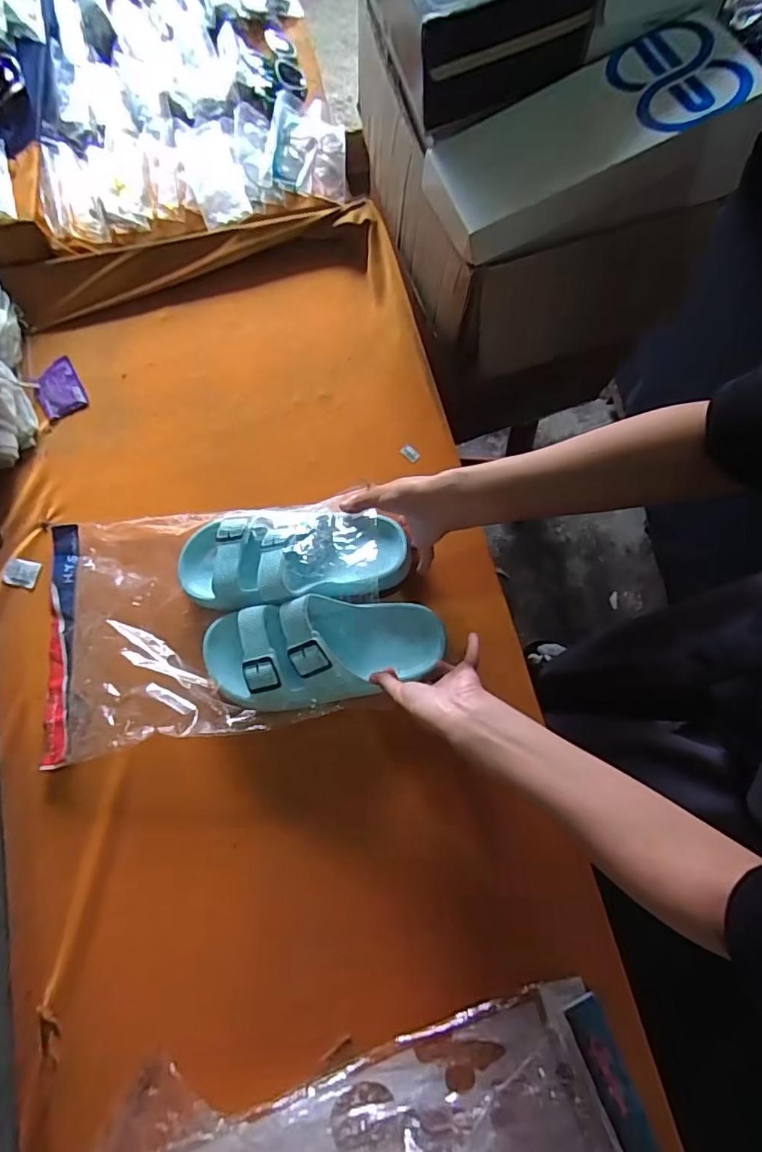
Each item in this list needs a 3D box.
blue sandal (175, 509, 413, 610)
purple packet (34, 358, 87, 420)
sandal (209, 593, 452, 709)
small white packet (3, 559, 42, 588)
[{"bbox_3d":[-0.095,-0.024,0.555,0.238,0.077,0.099,-3,75,4],"label":"blue sandal"},{"bbox_3d":[-0.408,-0.237,0.673,0.054,0.004,0.076,-26,77,-7],"label":"purple packet"},{"bbox_3d":[-0.055,0.072,0.529,0.237,0.063,0.100,-6,75,-7],"label":"sandal"},{"bbox_3d":[-0.412,-0.004,0.611,0.036,0.004,0.030,9,75,2],"label":"small white packet"}]

